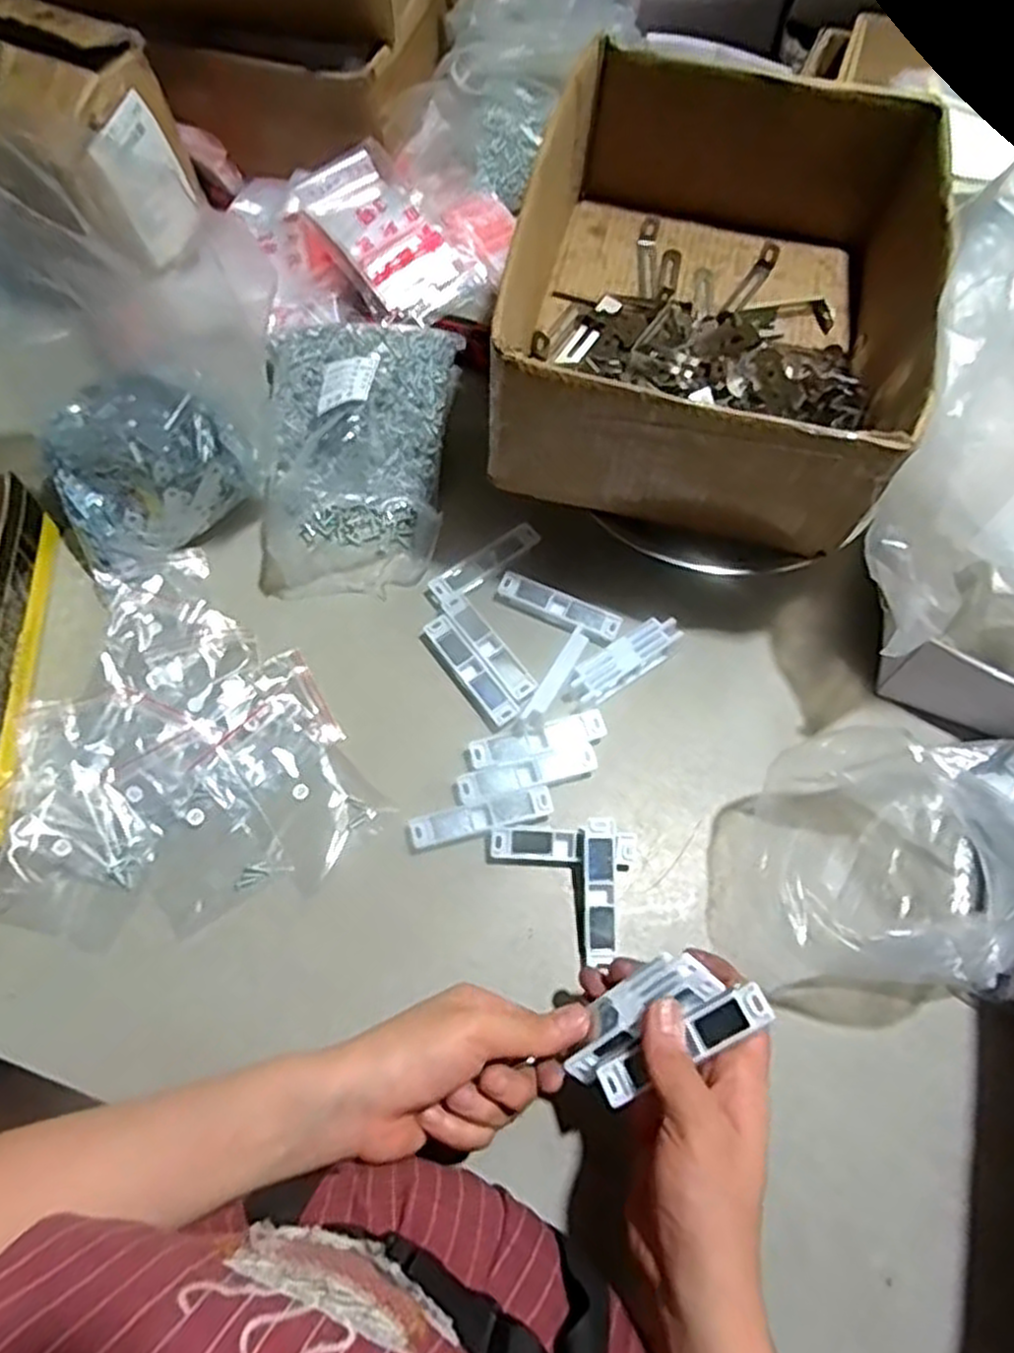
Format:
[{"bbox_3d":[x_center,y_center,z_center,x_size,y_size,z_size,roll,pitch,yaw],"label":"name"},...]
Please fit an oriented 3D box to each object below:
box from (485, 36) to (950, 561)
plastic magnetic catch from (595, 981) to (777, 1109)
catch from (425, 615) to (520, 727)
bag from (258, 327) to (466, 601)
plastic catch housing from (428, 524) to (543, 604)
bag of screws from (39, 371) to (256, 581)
[{"bbox_3d":[0.141,-0.259,0.541,0.253,0.118,0.307,13,67,4],"label":"box"},{"bbox_3d":[0.089,0.186,0.396,0.097,0.008,0.019,-33,70,11],"label":"plastic magnetic catch"},{"bbox_3d":[-0.026,-0.005,0.565,0.020,0.006,0.094,-33,72,-15],"label":"catch"},{"bbox_3d":[-0.115,-0.183,0.603,0.141,0.085,0.219,0,67,-2],"label":"bag"},{"bbox_3d":[-0.018,-0.086,0.603,0.095,0.012,0.024,-35,72,-15],"label":"plastic catch housing"},{"bbox_3d":[-0.277,-0.157,0.583,0.122,0.063,0.129,42,72,15],"label":"bag of screws"}]

